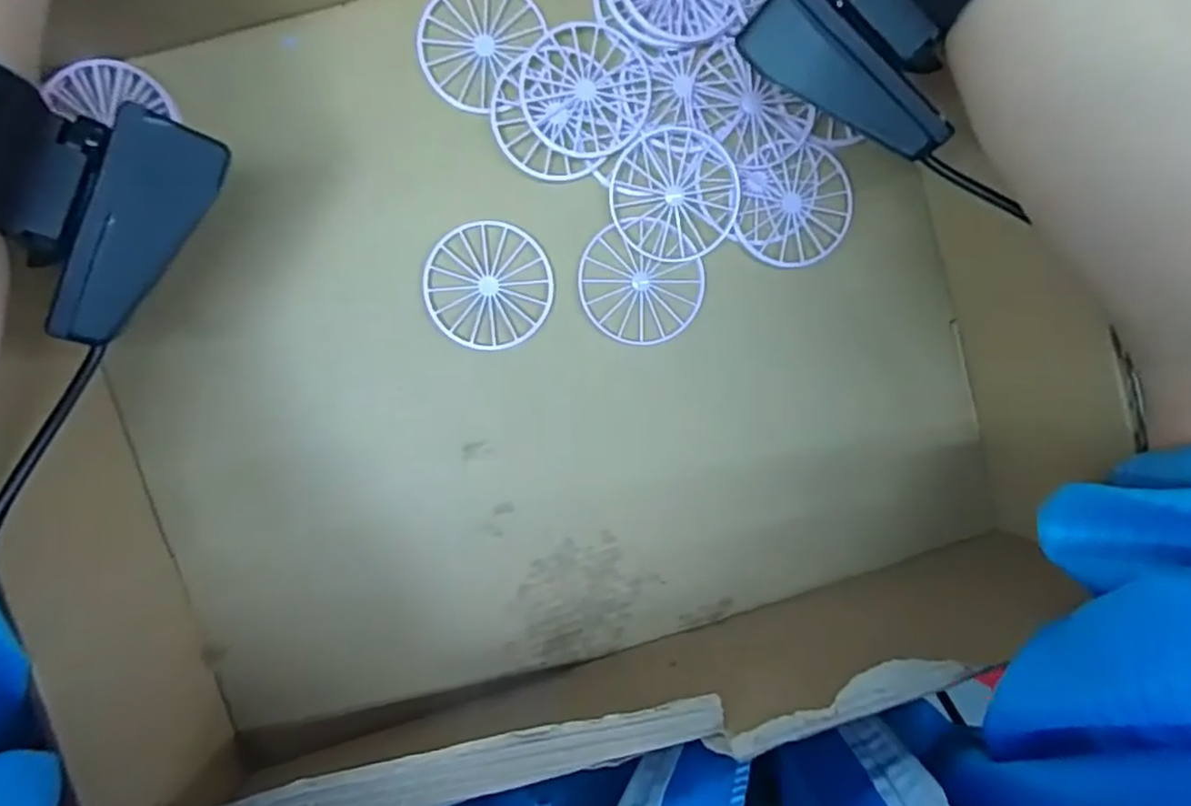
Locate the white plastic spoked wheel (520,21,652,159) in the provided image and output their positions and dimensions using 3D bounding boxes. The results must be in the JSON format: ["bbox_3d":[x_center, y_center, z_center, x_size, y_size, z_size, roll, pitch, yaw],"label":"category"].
[{"bbox_3d":[-0.004,-0.123,0.261,0.049,0.004,0.049,2,95,-5],"label":"white plastic spoked wheel"}]

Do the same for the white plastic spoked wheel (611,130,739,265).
[{"bbox_3d":[0.032,-0.084,0.266,0.050,0.005,0.049,37,91,-7],"label":"white plastic spoked wheel"}]

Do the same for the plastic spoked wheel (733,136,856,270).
[{"bbox_3d":[0.082,-0.079,0.272,0.049,0.004,0.043,-24,96,-2],"label":"plastic spoked wheel"}]

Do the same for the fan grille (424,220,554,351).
[{"bbox_3d":[-0.043,-0.047,0.270,0.051,0.010,0.050,6,94,-5],"label":"fan grille"}]

